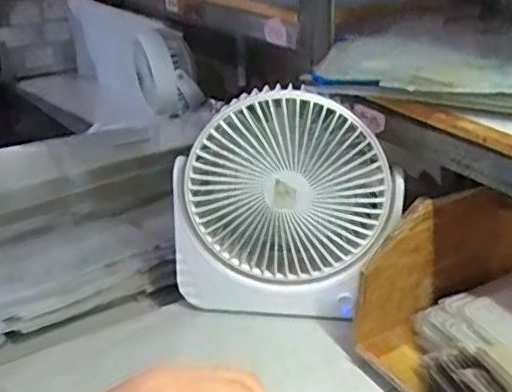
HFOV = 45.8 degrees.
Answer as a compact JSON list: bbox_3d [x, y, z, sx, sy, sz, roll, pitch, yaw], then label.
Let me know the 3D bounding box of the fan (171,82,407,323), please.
[{"bbox_3d":[0.024,0.008,0.521,0.193,0.189,0.056,1,26,1],"label":"fan"}]

